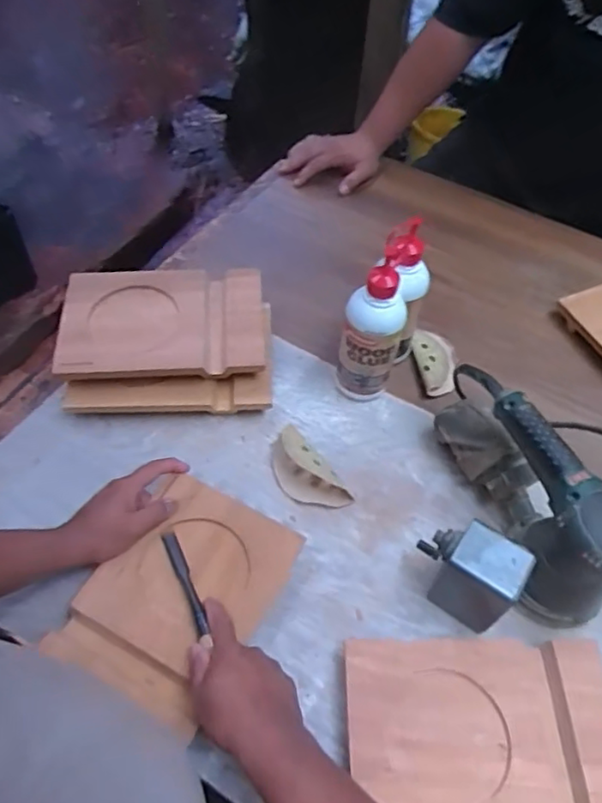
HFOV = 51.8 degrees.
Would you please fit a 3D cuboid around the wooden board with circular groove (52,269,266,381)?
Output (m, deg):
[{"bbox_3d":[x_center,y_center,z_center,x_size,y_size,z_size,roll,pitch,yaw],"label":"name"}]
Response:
[{"bbox_3d":[-0.172,-0.104,0.780,0.243,0.020,0.165,-2,55,-5],"label":"wooden board with circular groove"}]

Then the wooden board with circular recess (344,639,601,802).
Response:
[{"bbox_3d":[0.168,0.312,0.573,0.246,0.042,0.167,1,53,-3],"label":"wooden board with circular recess"}]

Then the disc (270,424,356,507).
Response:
[{"bbox_3d":[0.003,0.082,0.729,0.054,0.039,0.116,-33,62,-25],"label":"disc"}]

